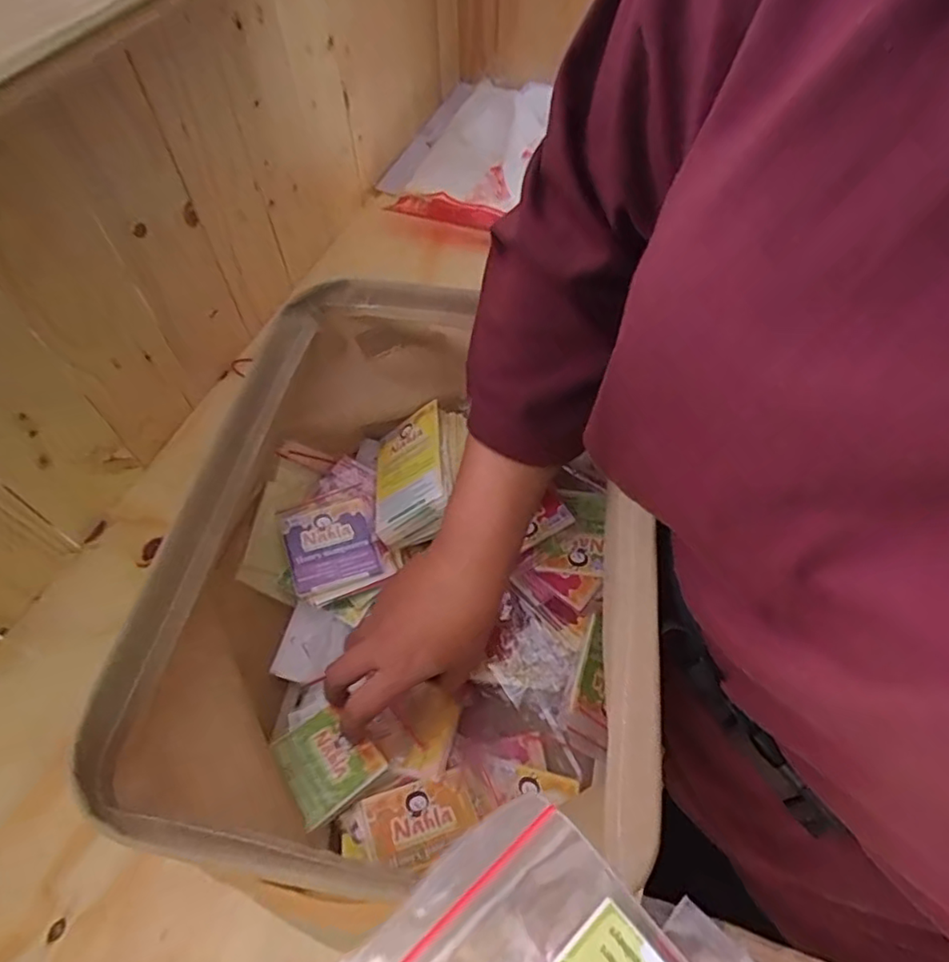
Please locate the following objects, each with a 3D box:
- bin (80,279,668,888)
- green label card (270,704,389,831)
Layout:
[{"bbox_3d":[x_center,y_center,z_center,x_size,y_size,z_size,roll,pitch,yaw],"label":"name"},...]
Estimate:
[{"bbox_3d":[-0.043,0.053,0.403,0.253,0.169,0.338,4,56,3],"label":"bin"},{"bbox_3d":[-0.092,0.172,0.381,0.053,0.005,0.064,-31,44,-20],"label":"green label card"}]

